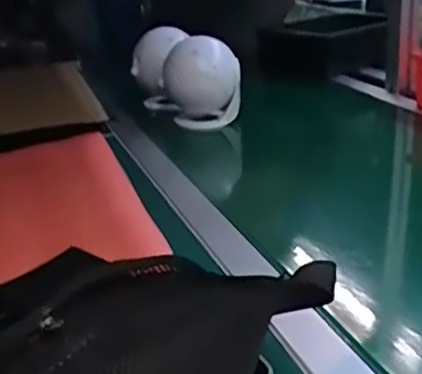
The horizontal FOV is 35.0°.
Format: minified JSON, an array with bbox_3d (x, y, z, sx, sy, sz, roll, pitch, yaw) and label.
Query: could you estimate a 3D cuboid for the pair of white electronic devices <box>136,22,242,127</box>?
[{"bbox_3d":[-0.043,-0.185,1.106,0.152,0.139,0.222,-9,21,-7],"label":"pair of white electronic devices"}]

